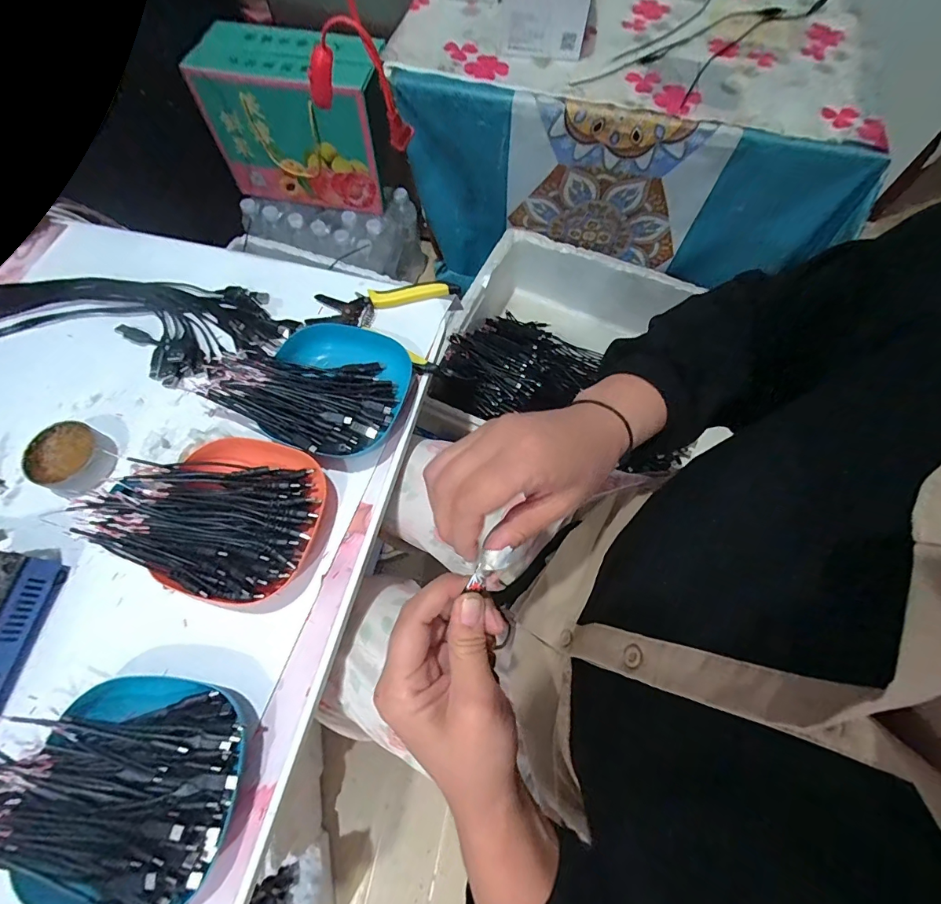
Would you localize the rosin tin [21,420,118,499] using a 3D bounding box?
[{"bbox_3d":[-0.377,0.007,0.418,0.069,0.028,0.063,0,68,-1],"label":"rosin tin"}]

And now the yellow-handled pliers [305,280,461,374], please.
[{"bbox_3d":[-0.100,-0.151,0.486,0.156,0.019,0.114,14,68,4],"label":"yellow-handled pliers"}]

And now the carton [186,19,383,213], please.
[{"bbox_3d":[-0.337,-0.663,0.890,0.326,0.244,0.150,11,68,3],"label":"carton"}]

